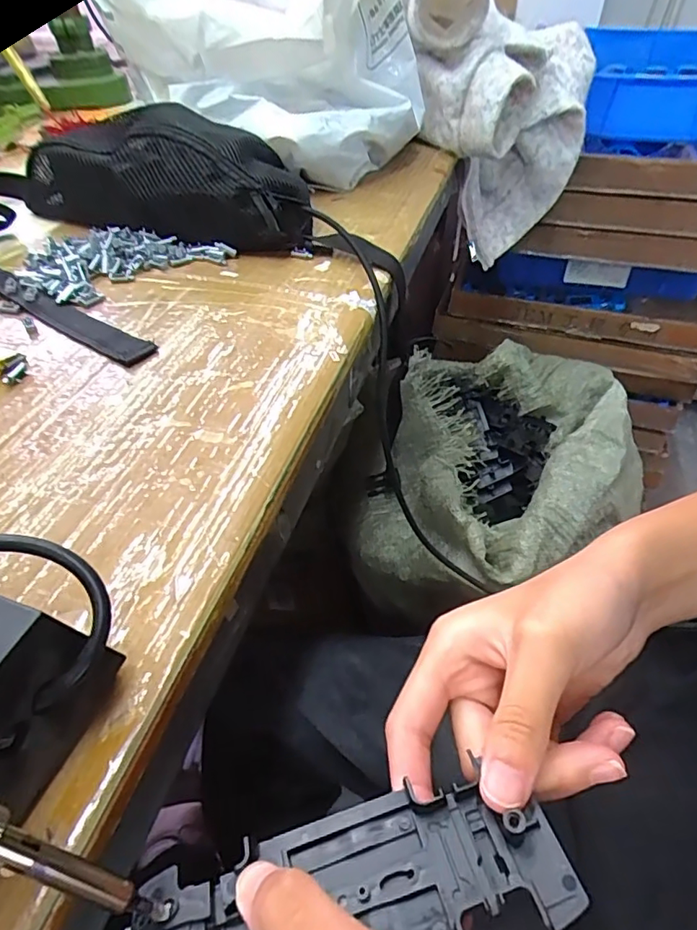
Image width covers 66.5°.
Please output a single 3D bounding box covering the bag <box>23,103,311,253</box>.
[{"bbox_3d":[-0.167,-0.284,0.502,0.301,0.077,0.152,16,47,15],"label":"bag"}]

